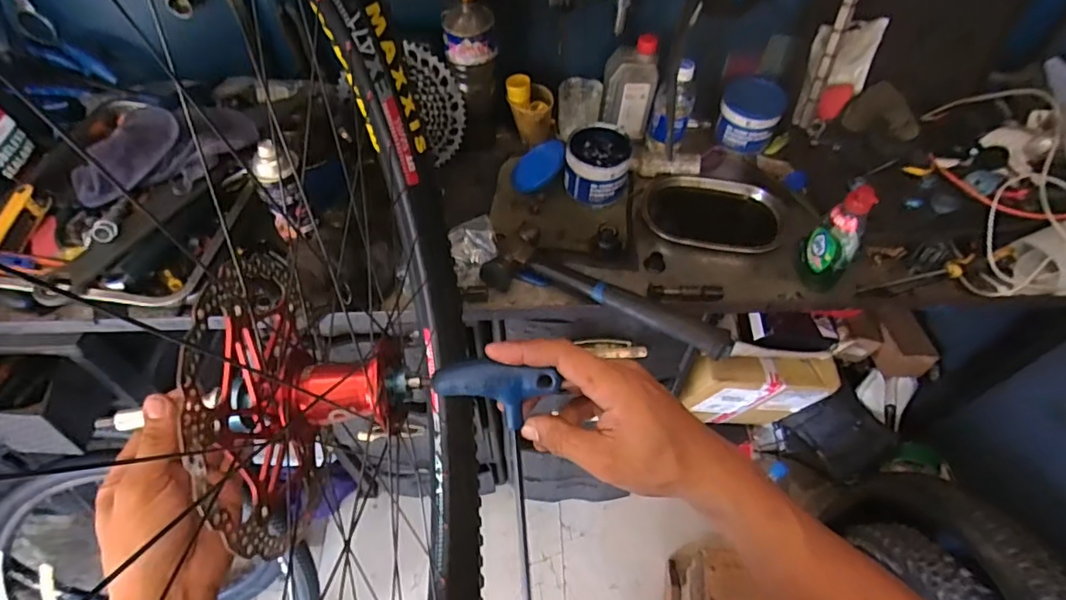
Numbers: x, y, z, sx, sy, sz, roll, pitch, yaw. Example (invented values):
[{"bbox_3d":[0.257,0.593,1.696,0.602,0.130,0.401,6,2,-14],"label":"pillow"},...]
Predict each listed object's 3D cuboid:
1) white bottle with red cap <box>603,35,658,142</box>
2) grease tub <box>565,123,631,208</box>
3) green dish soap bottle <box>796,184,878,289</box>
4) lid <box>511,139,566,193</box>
[{"bbox_3d":[0.157,-0.345,0.896,0.083,0.152,0.046,5,53,1],"label":"white bottle with red cap"},{"bbox_3d":[0.102,-0.208,0.868,0.101,0.085,0.097,1,53,-2],"label":"grease tub"},{"bbox_3d":[0.410,-0.086,0.735,0.063,0.152,0.057,27,57,16],"label":"green dish soap bottle"},{"bbox_3d":[0.010,-0.223,0.901,0.098,0.008,0.103,-17,48,20],"label":"lid"}]

